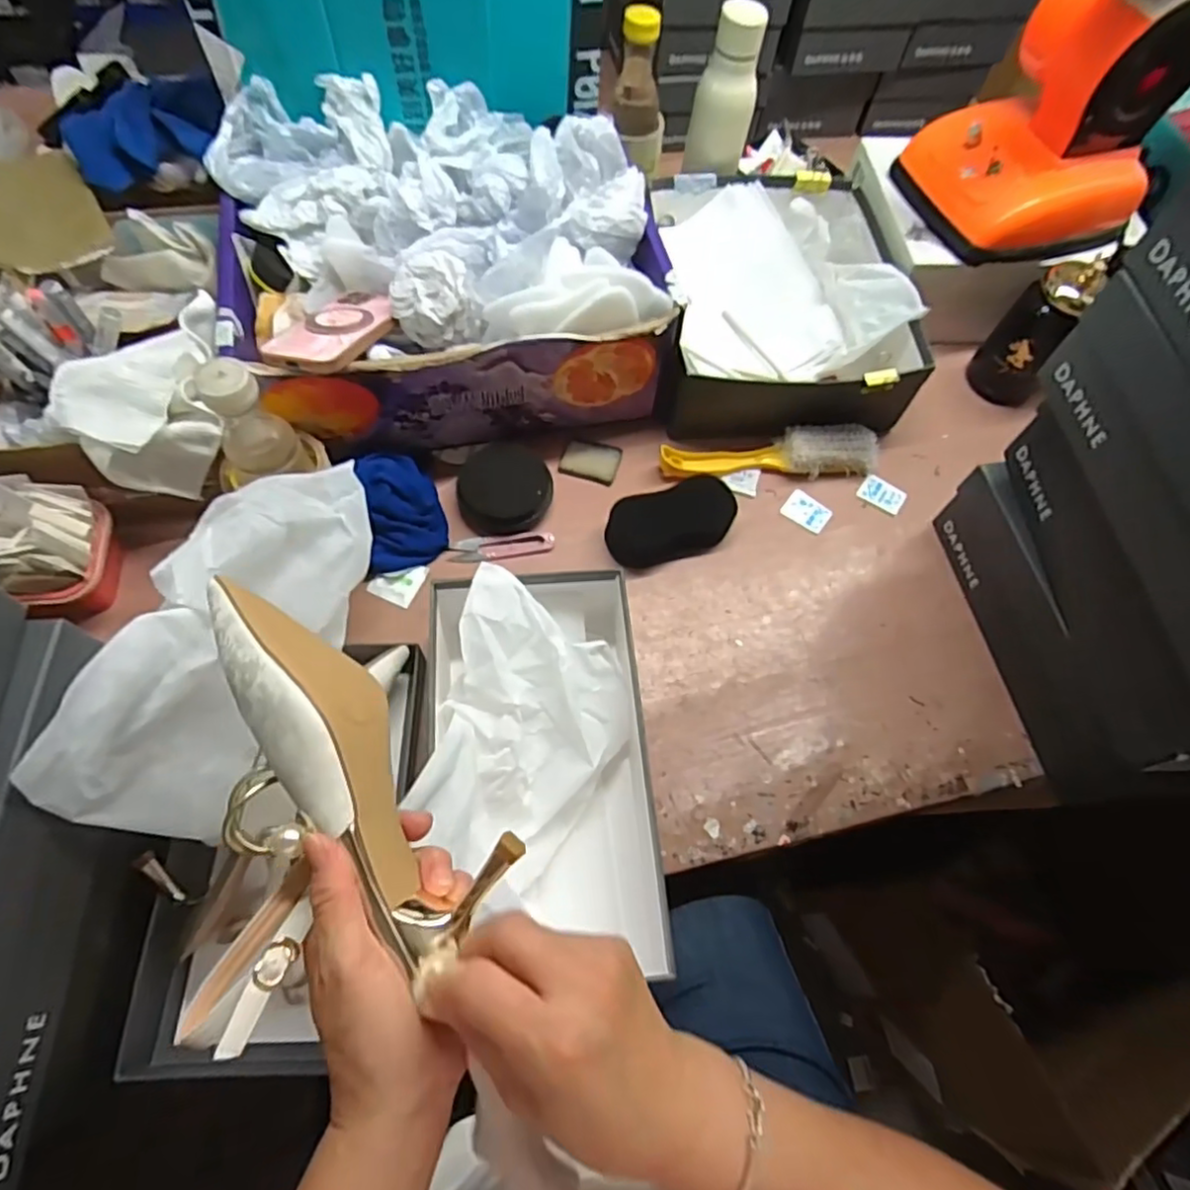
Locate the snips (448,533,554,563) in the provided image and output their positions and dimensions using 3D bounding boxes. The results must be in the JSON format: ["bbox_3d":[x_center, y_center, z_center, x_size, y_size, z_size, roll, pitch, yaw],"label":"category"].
[{"bbox_3d":[-0.091,-0.048,0.643,0.099,0.008,0.024,-4,65,-5],"label":"snips"}]

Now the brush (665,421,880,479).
[{"bbox_3d":[0.182,-0.145,0.689,0.227,0.037,0.054,-6,65,-7],"label":"brush"}]

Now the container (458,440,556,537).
[{"bbox_3d":[-0.089,-0.107,0.660,0.090,0.027,0.093,1,64,-3],"label":"container"}]

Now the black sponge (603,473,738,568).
[{"bbox_3d":[0.076,-0.072,0.647,0.125,0.038,0.064,-13,66,-10],"label":"black sponge"}]

